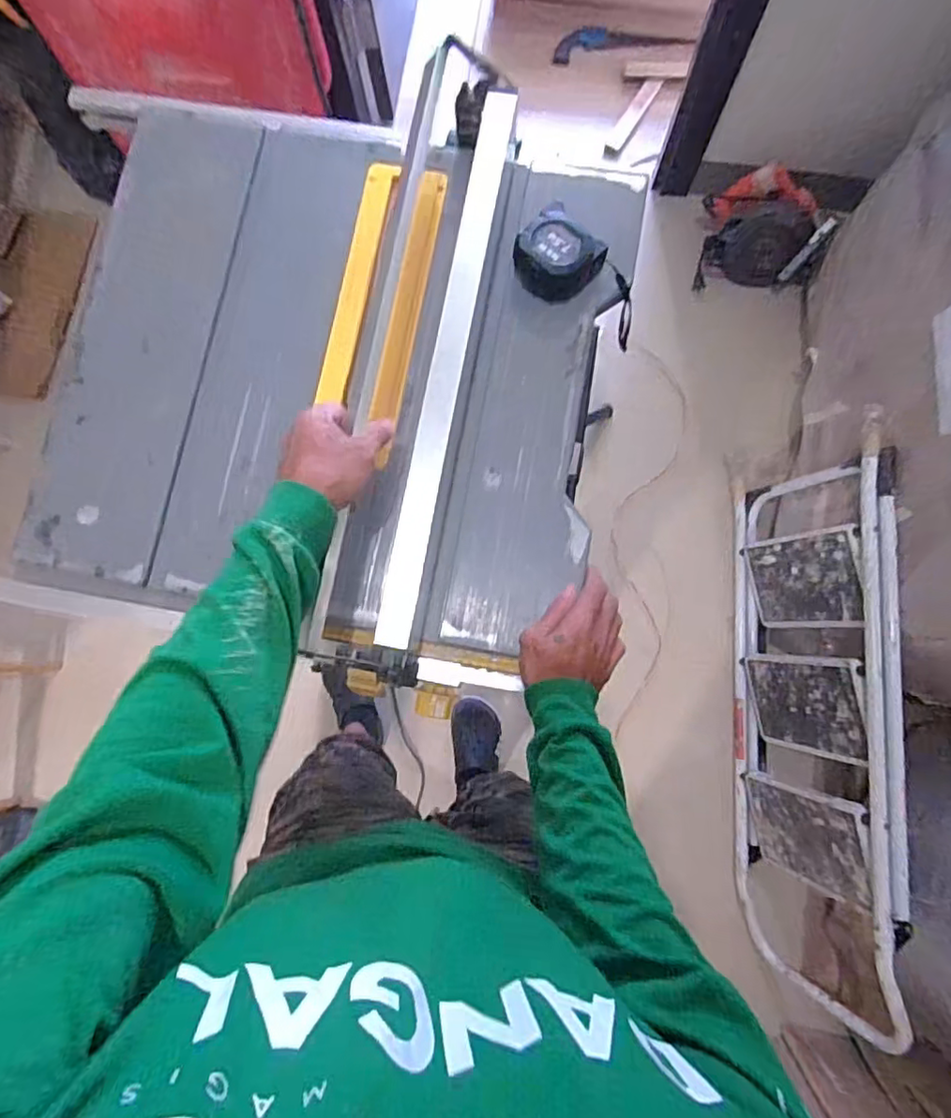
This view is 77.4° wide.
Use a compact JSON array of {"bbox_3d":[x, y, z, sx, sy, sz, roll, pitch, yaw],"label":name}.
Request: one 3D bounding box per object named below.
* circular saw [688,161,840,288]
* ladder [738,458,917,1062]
[{"bbox_3d":[0.701,-0.805,1.486,0.280,0.230,0.181,19,83,5],"label":"circular saw"},{"bbox_3d":[0.711,0.373,1.285,0.156,0.444,1.162,2,82,2],"label":"ladder"}]

